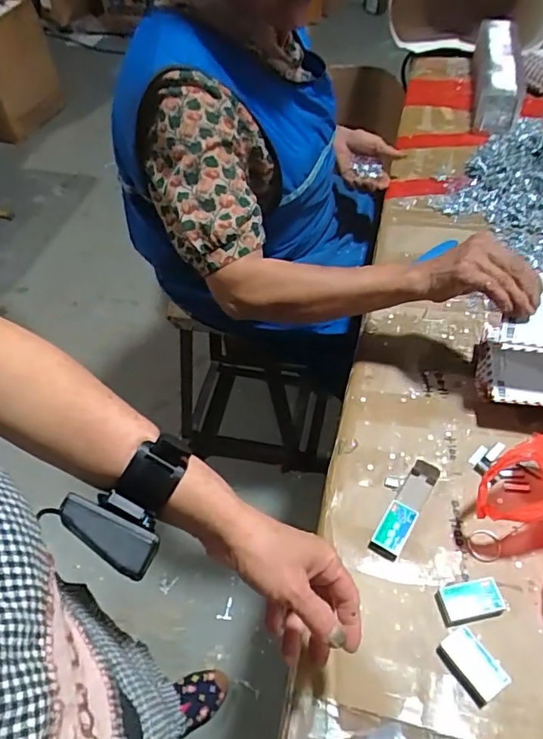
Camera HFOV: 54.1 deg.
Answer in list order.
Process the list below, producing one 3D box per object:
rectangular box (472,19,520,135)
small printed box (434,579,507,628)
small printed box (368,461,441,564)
[{"bbox_3d":[0.434,-0.576,1.028,0.084,0.091,0.356,12,51,11],"label":"rectangular box"},{"bbox_3d":[0.178,0.208,0.478,0.053,0.015,0.033,-9,50,-7],"label":"small printed box"},{"bbox_3d":[0.135,0.139,0.535,0.029,0.014,0.108,26,55,22],"label":"small printed box"}]

